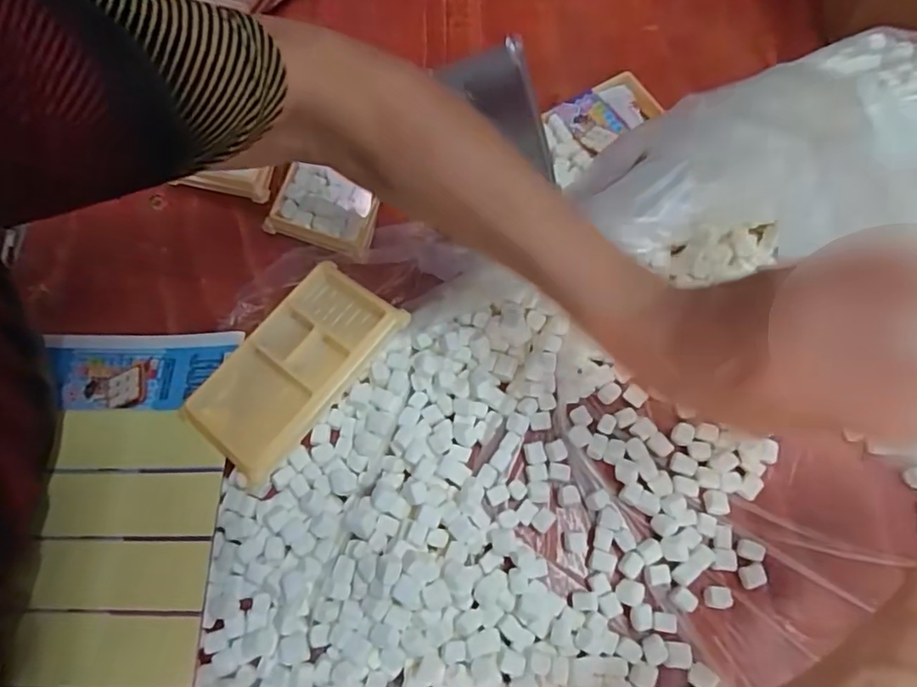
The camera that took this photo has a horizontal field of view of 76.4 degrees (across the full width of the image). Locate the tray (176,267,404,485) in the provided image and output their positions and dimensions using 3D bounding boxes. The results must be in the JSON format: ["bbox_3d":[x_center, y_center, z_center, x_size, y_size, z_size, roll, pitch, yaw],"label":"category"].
[{"bbox_3d":[-0.104,0.013,0.368,0.074,0.022,0.134,37,73,10],"label":"tray"}]

